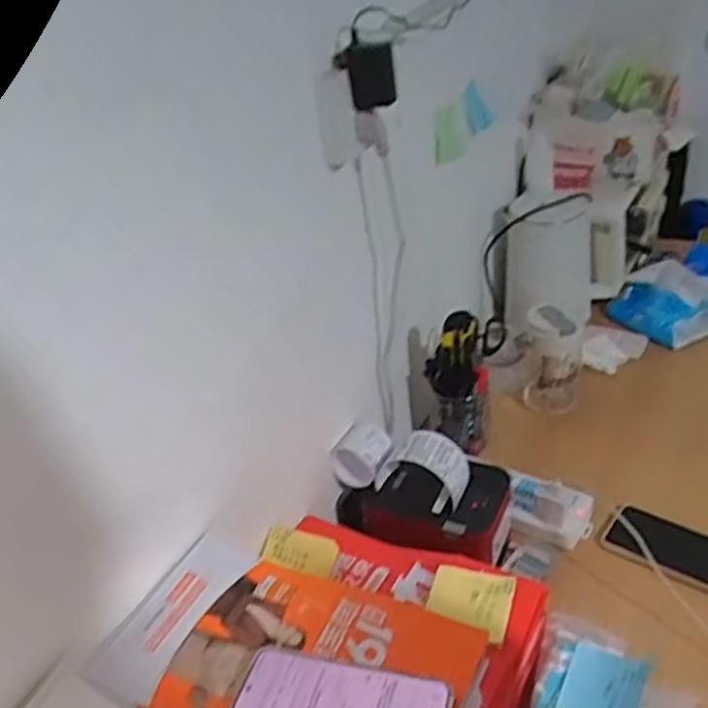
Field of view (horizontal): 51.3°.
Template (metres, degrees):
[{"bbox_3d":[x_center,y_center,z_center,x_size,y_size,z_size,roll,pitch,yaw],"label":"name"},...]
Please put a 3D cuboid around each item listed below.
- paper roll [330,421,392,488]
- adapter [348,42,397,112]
[{"bbox_3d":[0.011,0.123,0.909,0.064,0.055,0.065,16,39,32],"label":"paper roll"},{"bbox_3d":[0.019,-0.289,0.768,0.046,0.065,0.022,-5,33,3],"label":"adapter"}]

